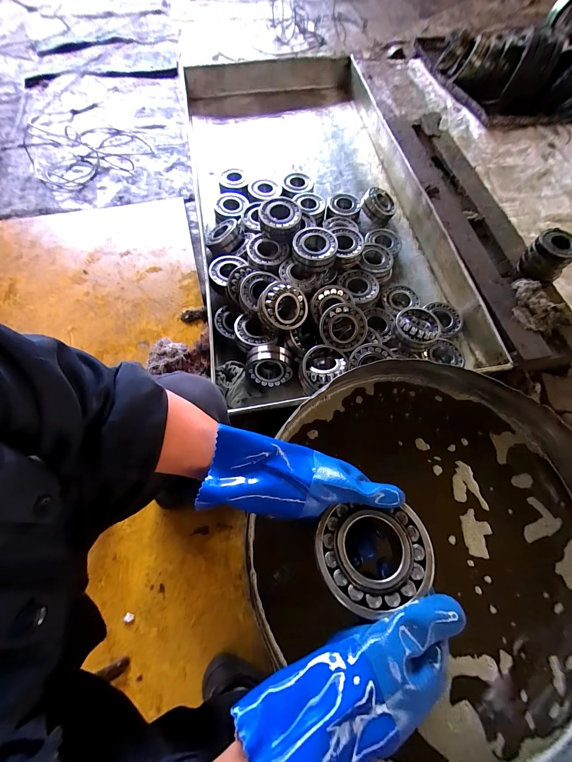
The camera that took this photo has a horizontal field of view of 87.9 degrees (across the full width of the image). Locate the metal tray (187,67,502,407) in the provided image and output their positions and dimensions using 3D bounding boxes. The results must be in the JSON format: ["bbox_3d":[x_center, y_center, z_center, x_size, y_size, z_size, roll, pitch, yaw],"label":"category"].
[{"bbox_3d":[0.087,-0.534,0.885,0.691,0.180,1.206,-9,66,-7],"label":"metal tray"}]

